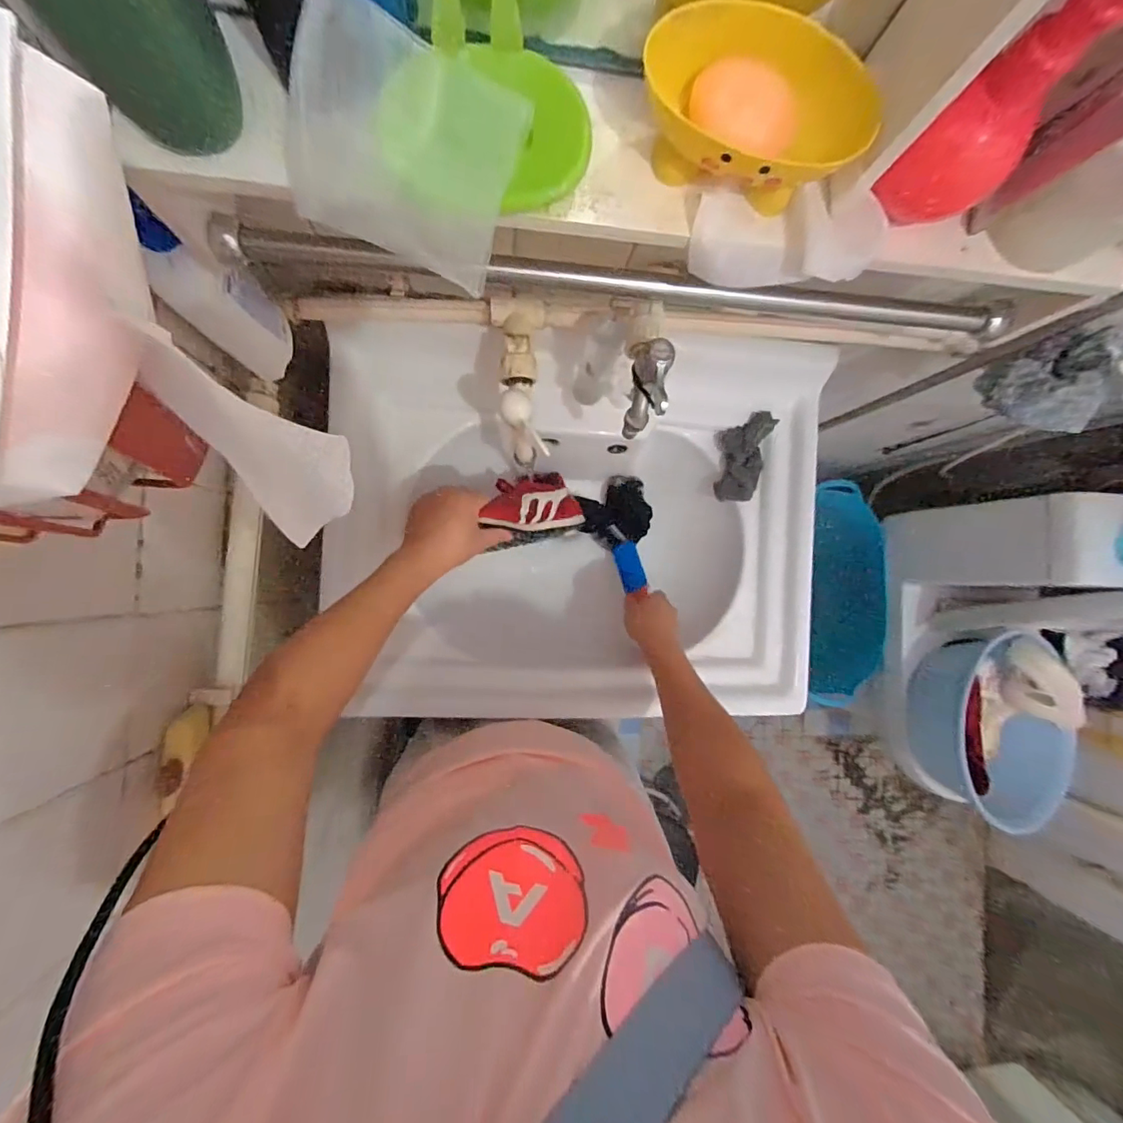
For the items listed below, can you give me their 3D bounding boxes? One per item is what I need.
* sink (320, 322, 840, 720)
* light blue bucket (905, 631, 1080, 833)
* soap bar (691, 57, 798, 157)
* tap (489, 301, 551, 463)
[{"bbox_3d":[0.025,-0.037,0.669,0.595,0.204,0.477,-1,89,-7],"label":"sink"},{"bbox_3d":[0.915,0.363,1.058,0.309,0.181,0.401,-26,92,-7],"label":"light blue bucket"},{"bbox_3d":[0.101,-0.251,0.272,0.059,0.022,0.035,17,125,-3],"label":"soap bar"},{"bbox_3d":[-0.039,-0.183,0.483,0.050,0.065,0.159,-3,89,-7],"label":"tap"}]

